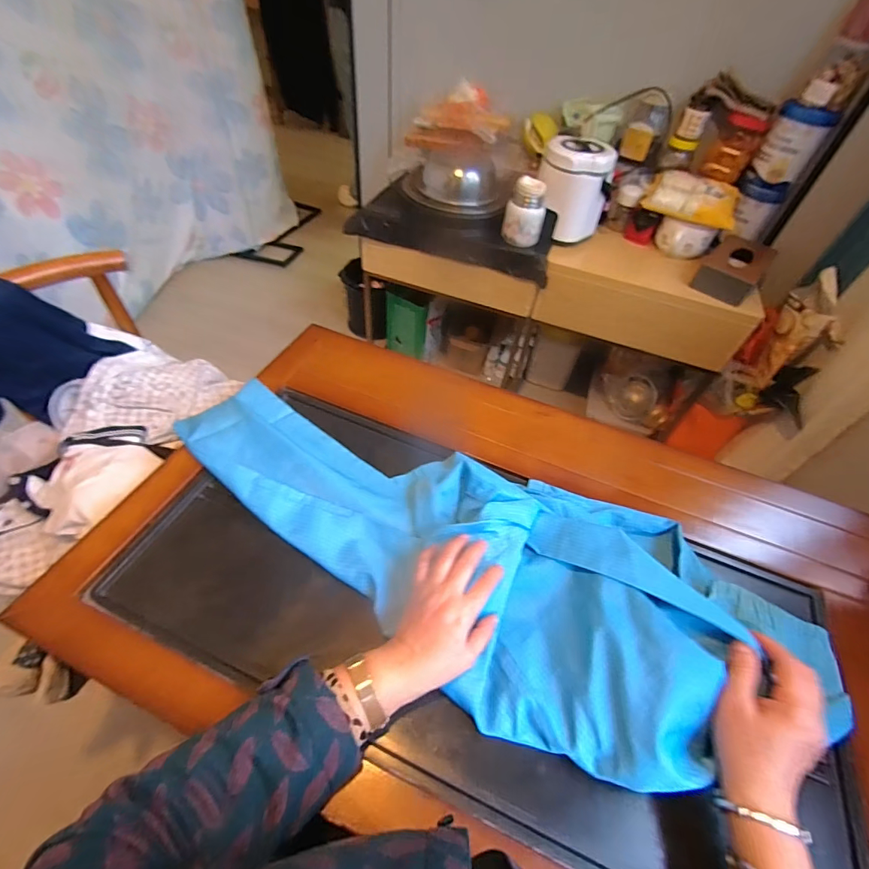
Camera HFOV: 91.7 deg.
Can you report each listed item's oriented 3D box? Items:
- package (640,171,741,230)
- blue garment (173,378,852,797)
[{"bbox_3d":[0.595,-0.544,0.972,0.200,0.063,0.098,25,53,15],"label":"package"},{"bbox_3d":[0.030,0.119,0.471,0.724,0.067,0.270,21,52,16],"label":"blue garment"}]

